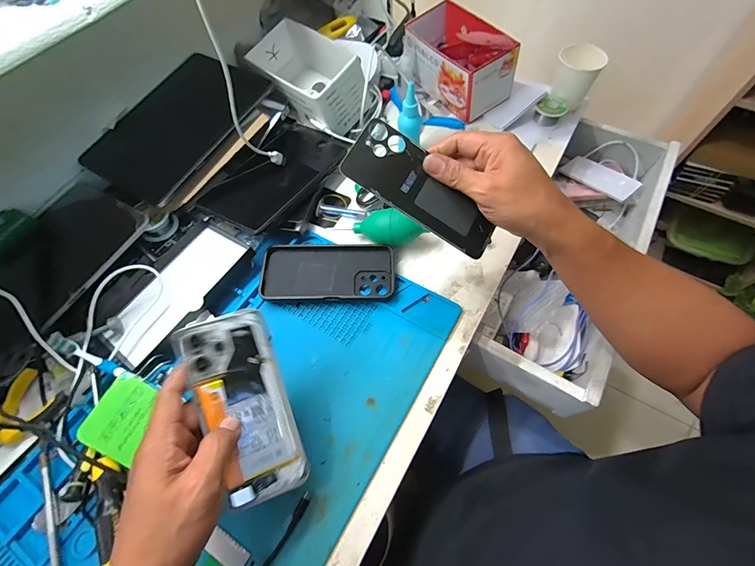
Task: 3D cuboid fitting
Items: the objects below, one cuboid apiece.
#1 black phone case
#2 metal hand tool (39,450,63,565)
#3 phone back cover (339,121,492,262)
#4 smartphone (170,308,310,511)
[{"bbox_3d":[-0.065,-0.014,0.464,0.172,0.016,0.081,-1,62,2],"label":"black phone case"},{"bbox_3d":[-0.318,0.242,0.345,0.009,0.015,0.152,-26,67,-10],"label":"metal hand tool"},{"bbox_3d":[0.048,-0.094,0.347,0.161,0.007,0.072,32,73,-6],"label":"phone back cover"},{"bbox_3d":[-0.118,0.111,0.319,0.073,0.005,0.168,-20,90,-20],"label":"smartphone"}]

